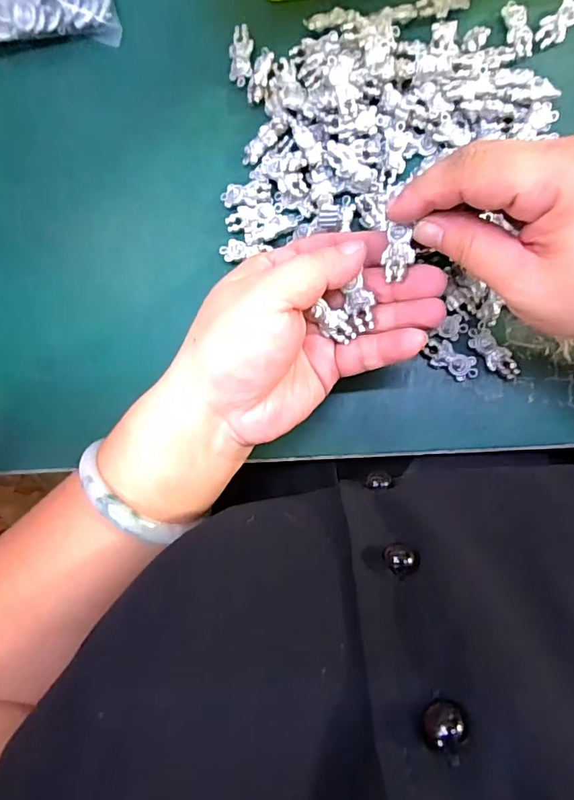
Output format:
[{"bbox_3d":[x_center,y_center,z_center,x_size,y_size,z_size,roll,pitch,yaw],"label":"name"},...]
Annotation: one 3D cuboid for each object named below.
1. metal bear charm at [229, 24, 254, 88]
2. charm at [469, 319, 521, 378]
[{"bbox_3d":[-0.027,-0.206,0.300,0.014,0.006,0.033,0,88,7],"label":"metal bear charm"},{"bbox_3d":[0.113,-0.026,0.275,0.014,0.006,0.035,-40,84,4],"label":"charm"}]

